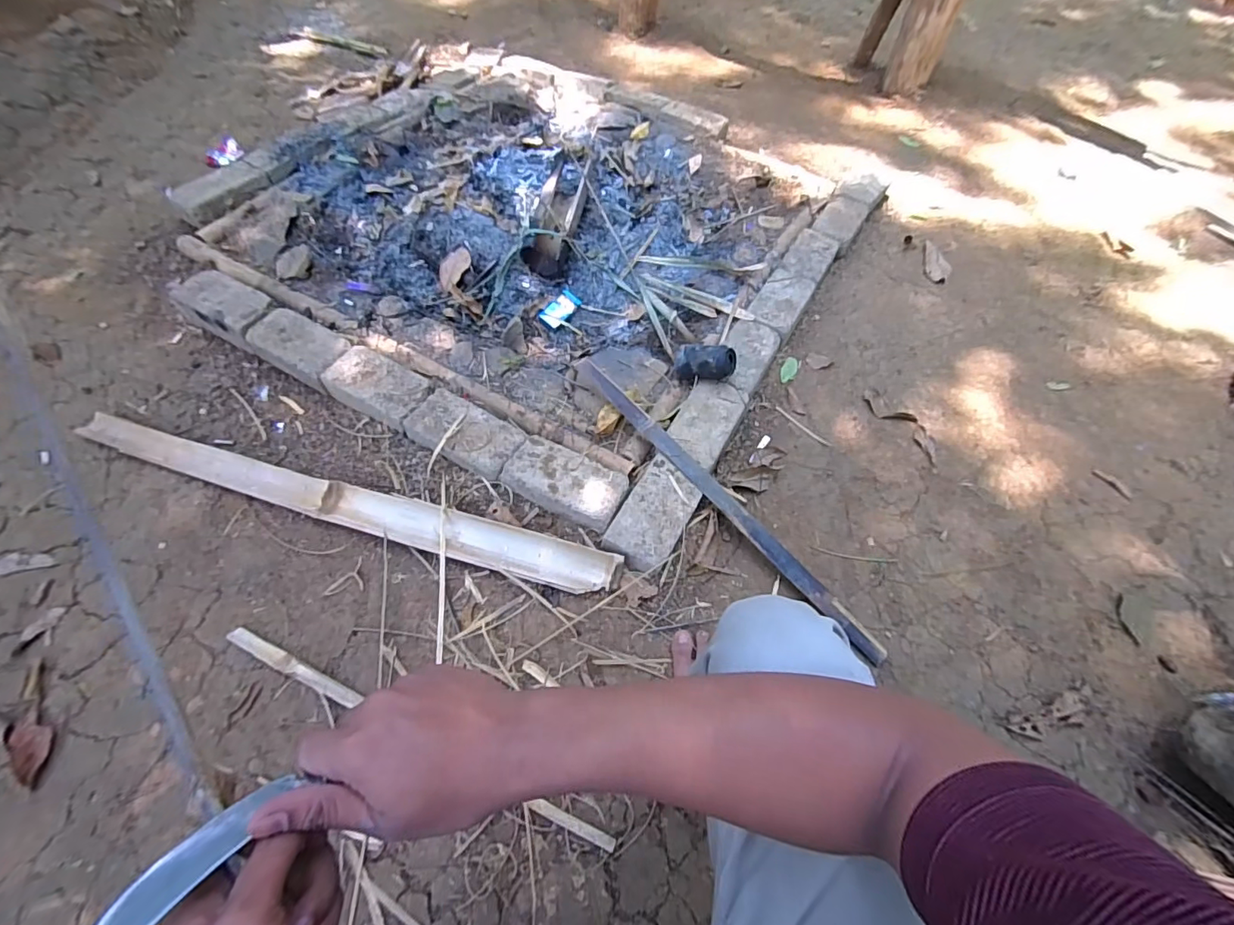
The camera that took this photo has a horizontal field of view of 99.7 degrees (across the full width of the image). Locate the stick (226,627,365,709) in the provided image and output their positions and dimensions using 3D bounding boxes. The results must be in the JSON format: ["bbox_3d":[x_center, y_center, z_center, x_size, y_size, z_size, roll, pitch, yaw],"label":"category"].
[{"bbox_3d":[-0.496,0.309,0.790,0.240,0.019,0.024,23,58,11],"label":"stick"}]

